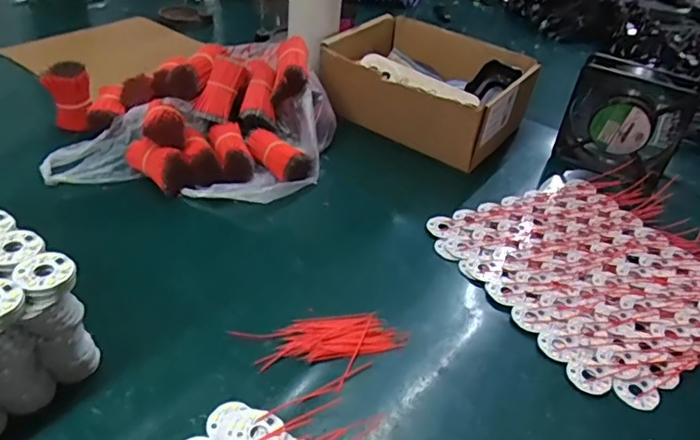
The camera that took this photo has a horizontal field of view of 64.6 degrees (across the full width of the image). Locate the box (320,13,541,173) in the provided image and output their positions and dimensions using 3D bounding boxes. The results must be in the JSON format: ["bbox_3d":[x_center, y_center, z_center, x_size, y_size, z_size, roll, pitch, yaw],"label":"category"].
[{"bbox_3d":[0.100,-0.162,0.686,0.210,0.102,0.184,30,42,27],"label":"box"}]

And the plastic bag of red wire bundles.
[{"bbox_3d":[-0.167,-0.120,0.602,0.291,0.102,0.226,6,36,-2],"label":"plastic bag of red wire bundles"}]

